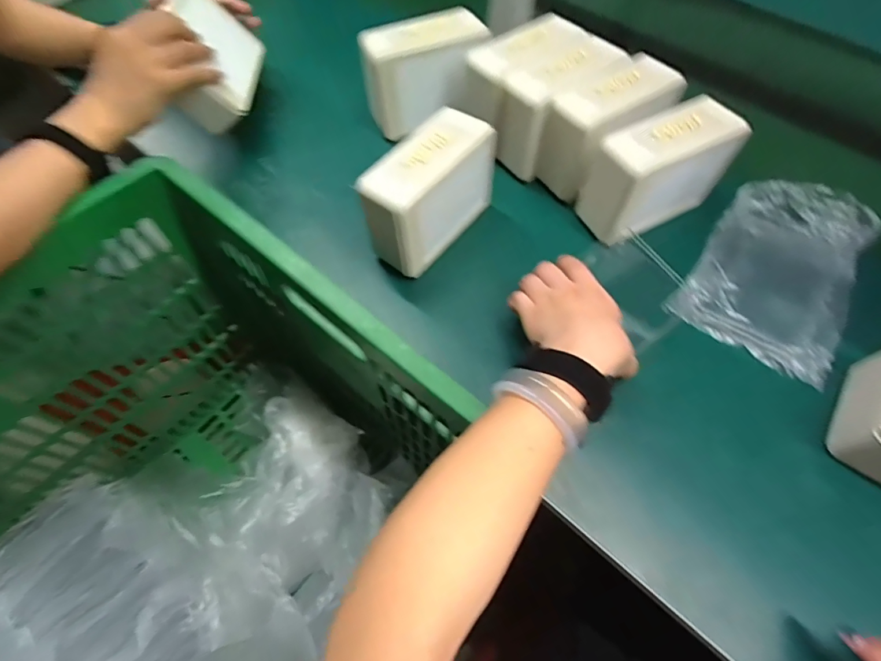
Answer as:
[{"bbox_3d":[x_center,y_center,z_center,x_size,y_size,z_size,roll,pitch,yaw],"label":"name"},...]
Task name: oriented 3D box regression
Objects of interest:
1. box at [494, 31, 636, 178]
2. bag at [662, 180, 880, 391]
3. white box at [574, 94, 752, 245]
[{"bbox_3d":[0.134,-0.250,0.484,0.135,0.097,0.061,-33,67,-17],"label":"box"},{"bbox_3d":[0.343,-0.062,0.433,0.144,0.043,0.205,32,65,18],"label":"bag"},{"bbox_3d":[0.223,-0.161,0.440,0.142,0.101,0.069,-28,65,-15],"label":"white box"}]

